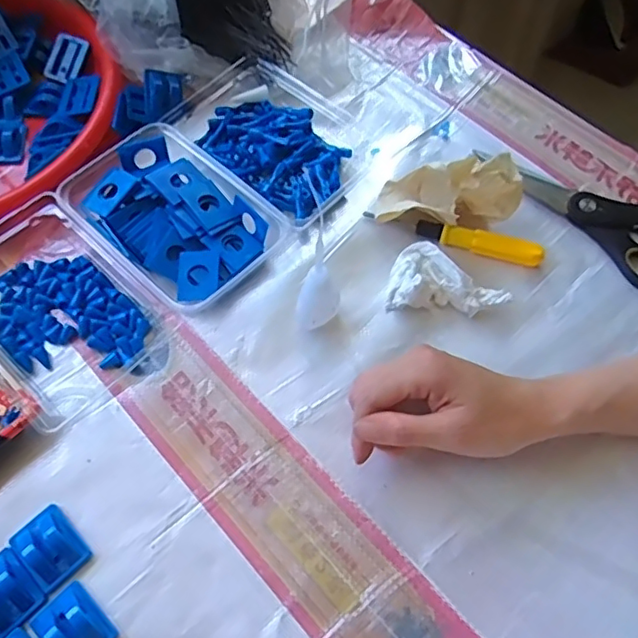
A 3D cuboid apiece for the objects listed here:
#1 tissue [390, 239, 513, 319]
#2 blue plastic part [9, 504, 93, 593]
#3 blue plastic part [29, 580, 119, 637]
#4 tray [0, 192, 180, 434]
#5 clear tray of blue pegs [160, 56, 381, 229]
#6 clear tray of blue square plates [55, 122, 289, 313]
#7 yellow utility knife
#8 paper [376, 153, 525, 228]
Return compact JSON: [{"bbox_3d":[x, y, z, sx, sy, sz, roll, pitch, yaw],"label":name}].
[{"bbox_3d":[0.097,-0.031,0.446,0.085,0.026,0.052,5,63,2],"label":"tissue"},{"bbox_3d":[-0.169,0.142,0.365,0.045,0.016,0.033,41,69,18],"label":"blue plastic part"},{"bbox_3d":[-0.145,0.181,0.343,0.044,0.015,0.034,41,69,18],"label":"blue plastic part"},{"bbox_3d":[-0.206,-0.017,0.438,0.170,0.031,0.118,40,69,18],"label":"tray"},{"bbox_3d":[-0.040,-0.167,0.518,0.123,0.031,0.179,-40,70,-19],"label":"clear tray of blue pegs"},{"bbox_3d":[-0.117,-0.083,0.469,0.161,0.034,0.108,38,68,17],"label":"clear tray of blue square plates"},{"bbox_3d":[0.128,-0.062,0.467,0.098,0.017,0.015,16,64,8],"label":"yellow utility knife"},{"bbox_3d":[0.103,-0.101,0.467,0.115,0.065,0.042,-2,63,-2],"label":"paper"}]

